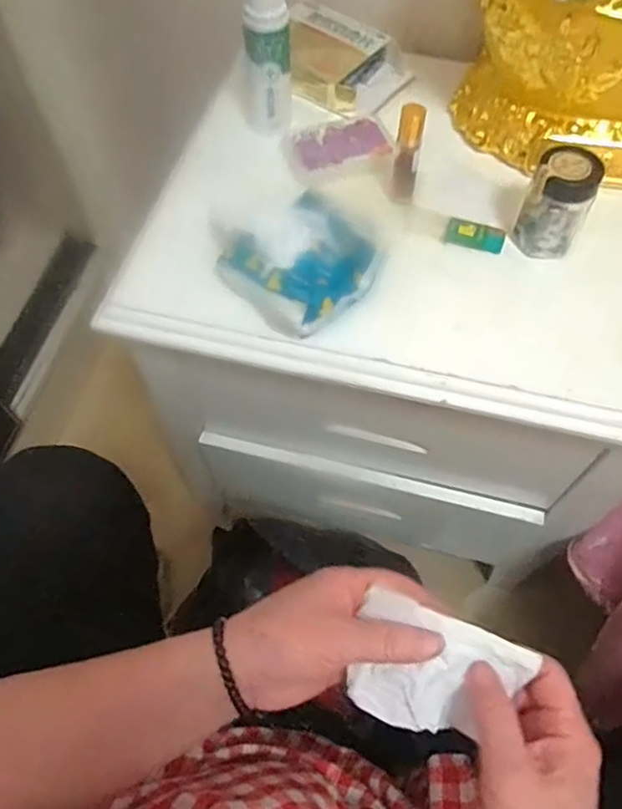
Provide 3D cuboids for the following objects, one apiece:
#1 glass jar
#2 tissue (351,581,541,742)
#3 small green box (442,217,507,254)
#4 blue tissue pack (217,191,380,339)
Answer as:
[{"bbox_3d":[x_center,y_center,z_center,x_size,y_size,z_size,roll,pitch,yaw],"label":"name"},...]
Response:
[{"bbox_3d":[0.188,-0.154,0.473,0.054,0.069,0.051,23,64,13],"label":"glass jar"},{"bbox_3d":[0.070,0.154,0.351,0.092,0.014,0.074,18,101,11],"label":"tissue"},{"bbox_3d":[0.134,-0.137,0.498,0.046,0.011,0.020,14,62,8],"label":"small green box"},{"bbox_3d":[-0.009,-0.116,0.473,0.110,0.036,0.114,39,68,20],"label":"blue tissue pack"}]

